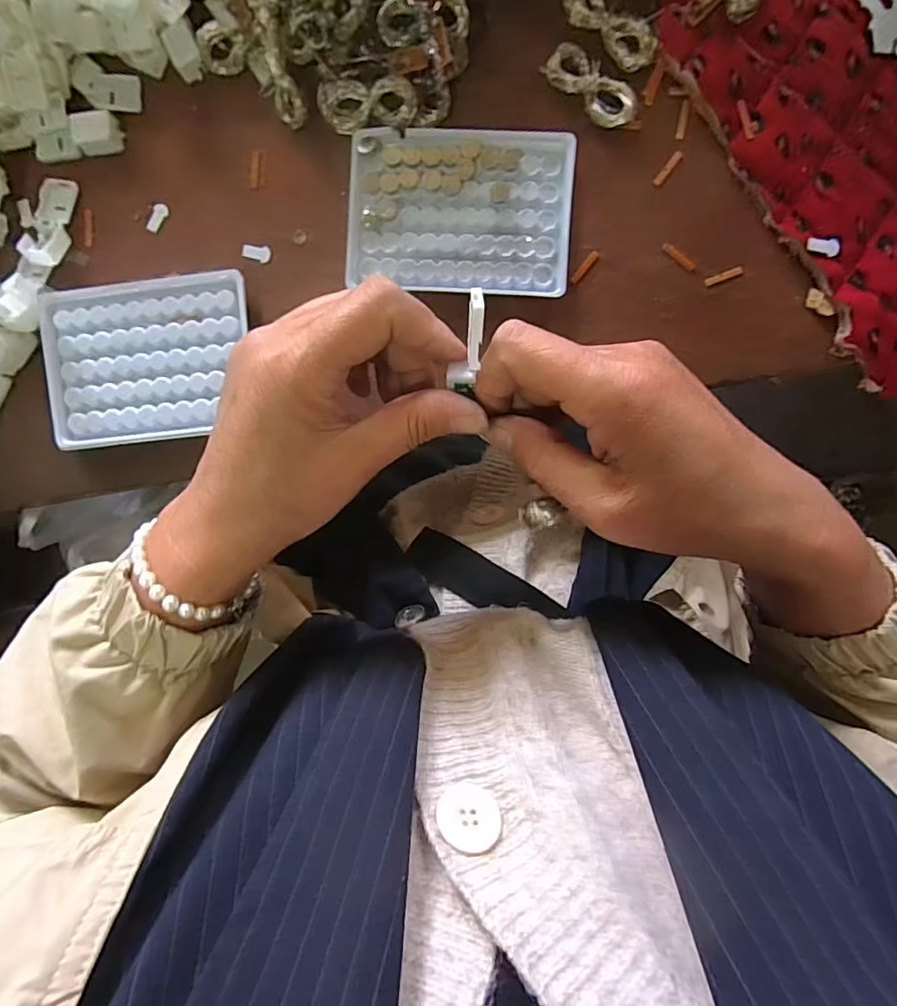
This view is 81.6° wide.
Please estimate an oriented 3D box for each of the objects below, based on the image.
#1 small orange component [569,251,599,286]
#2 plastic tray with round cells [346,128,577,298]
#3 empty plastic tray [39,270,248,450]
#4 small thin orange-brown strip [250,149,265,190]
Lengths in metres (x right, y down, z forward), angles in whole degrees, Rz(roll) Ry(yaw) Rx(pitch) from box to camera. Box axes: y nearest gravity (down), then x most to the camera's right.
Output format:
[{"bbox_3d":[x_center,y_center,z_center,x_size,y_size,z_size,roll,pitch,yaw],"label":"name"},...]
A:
[{"bbox_3d":[0.081,-0.139,0.306,0.005,0.004,0.023,40,97,-2],"label":"small orange component"},{"bbox_3d":[0.006,-0.172,0.306,0.129,0.005,0.090,4,96,3],"label":"plastic tray with round cells"},{"bbox_3d":[-0.185,-0.088,0.326,0.126,0.017,0.096,-4,96,3],"label":"empty plastic tray"},{"bbox_3d":[-0.117,-0.204,0.317,0.008,0.004,0.023,7,96,2],"label":"small thin orange-brown strip"}]

